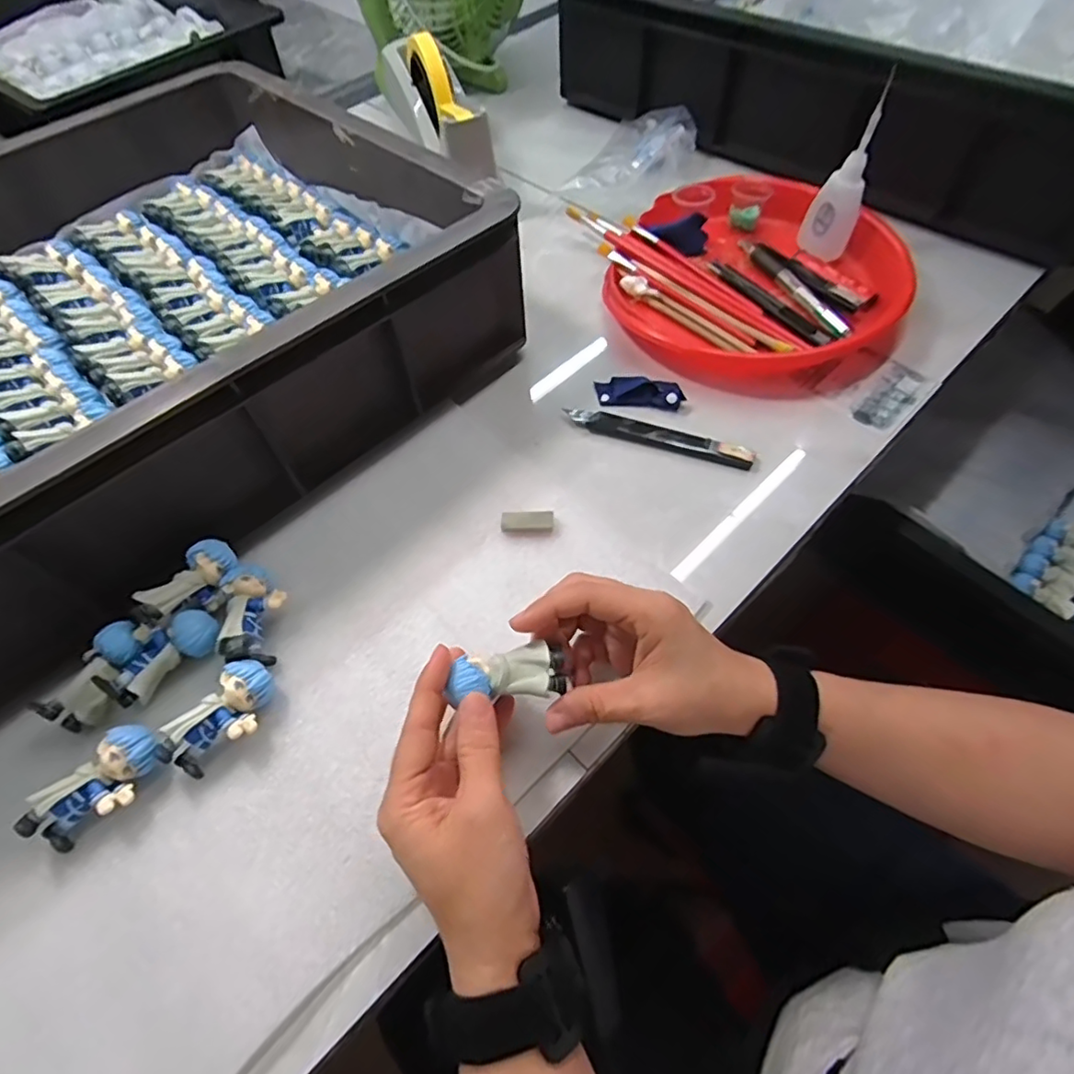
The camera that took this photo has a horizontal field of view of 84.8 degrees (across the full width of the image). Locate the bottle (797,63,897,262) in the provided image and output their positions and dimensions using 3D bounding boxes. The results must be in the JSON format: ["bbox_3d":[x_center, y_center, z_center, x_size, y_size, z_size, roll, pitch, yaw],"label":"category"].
[{"bbox_3d":[0.262,-0.303,0.502,0.044,0.112,0.040,21,61,16],"label":"bottle"}]

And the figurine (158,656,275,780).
[{"bbox_3d":[-0.170,0.098,0.319,0.033,0.032,0.062,26,63,18],"label":"figurine"}]

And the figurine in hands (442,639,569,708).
[{"bbox_3d":[-0.014,0.068,0.296,0.057,0.019,0.026,-4,61,-3],"label":"figurine in hands"}]

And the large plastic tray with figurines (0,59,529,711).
[{"bbox_3d":[-0.359,-0.147,0.407,0.429,0.109,0.569,39,67,23],"label":"large plastic tray with figurines"}]

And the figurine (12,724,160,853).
[{"bbox_3d":[-0.225,0.130,0.303,0.031,0.026,0.063,31,64,20],"label":"figurine"}]

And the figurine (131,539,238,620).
[{"bbox_3d":[-0.209,0.026,0.354,0.024,0.022,0.056,27,63,18],"label":"figurine"}]

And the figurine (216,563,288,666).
[{"bbox_3d":[-0.170,0.045,0.355,0.033,0.025,0.062,-13,58,-6],"label":"figurine"}]

